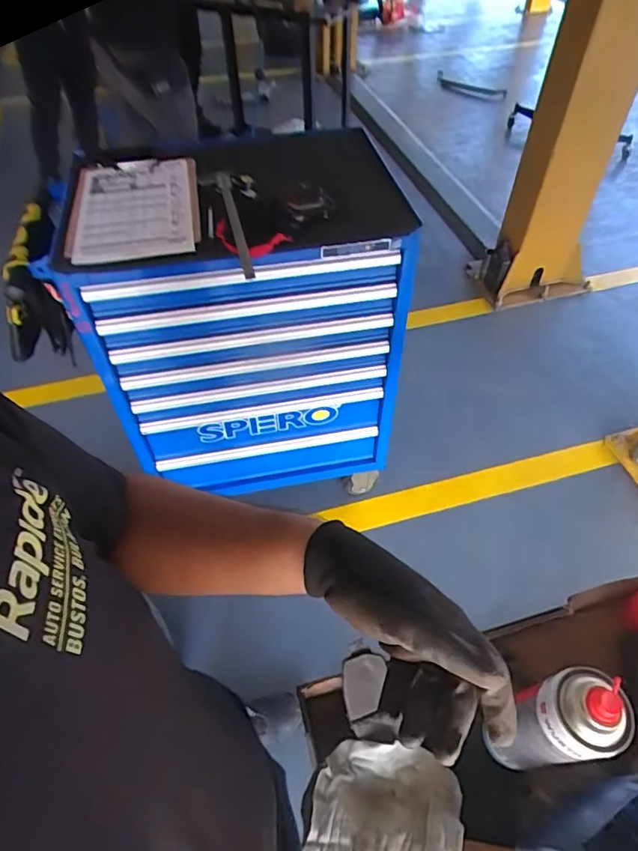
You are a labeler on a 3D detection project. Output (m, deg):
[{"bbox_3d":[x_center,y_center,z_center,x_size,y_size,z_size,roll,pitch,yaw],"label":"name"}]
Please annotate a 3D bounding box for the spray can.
[{"bbox_3d":[0.214,0.284,0.485,0.062,0.218,0.063,0,51,0],"label":"spray can"}]

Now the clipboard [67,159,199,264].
[{"bbox_3d":[-0.376,-0.462,1.068,0.248,0.025,0.399,-12,50,-4],"label":"clipboard"}]

